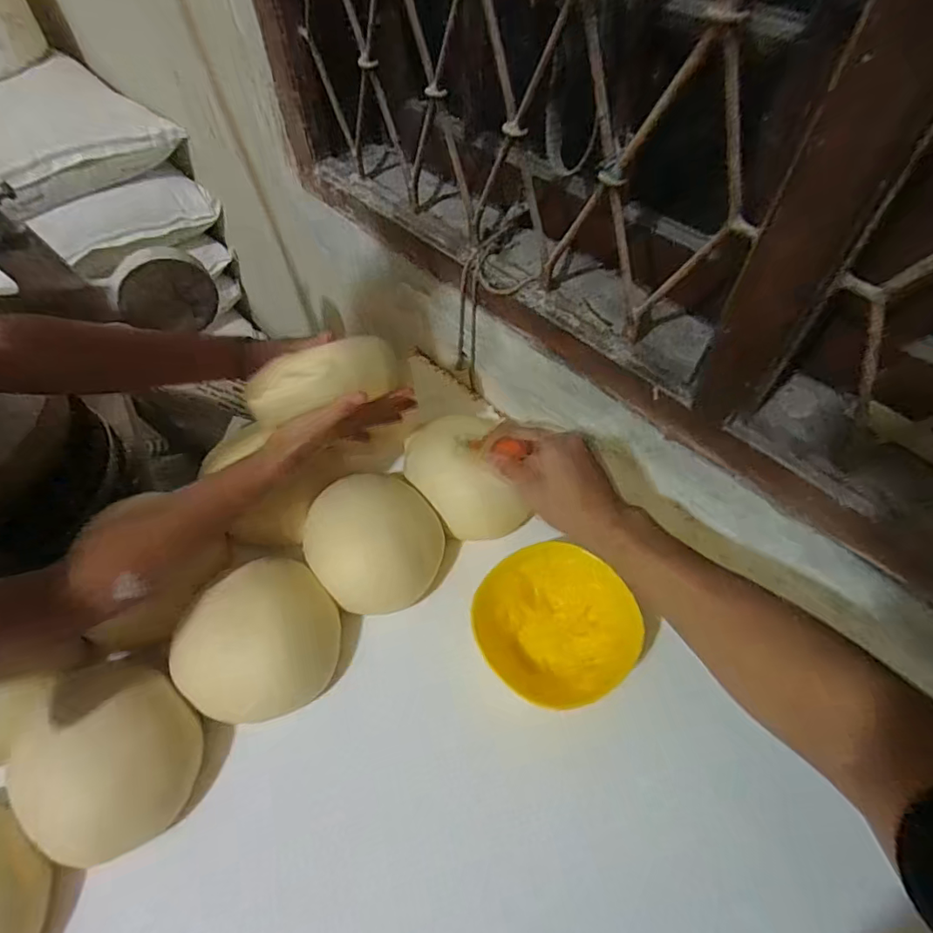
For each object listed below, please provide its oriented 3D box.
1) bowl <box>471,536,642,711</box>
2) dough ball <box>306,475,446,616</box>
[{"bbox_3d":[0.090,0.164,0.558,0.156,0.058,0.156,0,55,1],"label":"bowl"},{"bbox_3d":[-0.102,0.084,0.593,0.149,0.081,0.128,-20,57,-13],"label":"dough ball"}]

